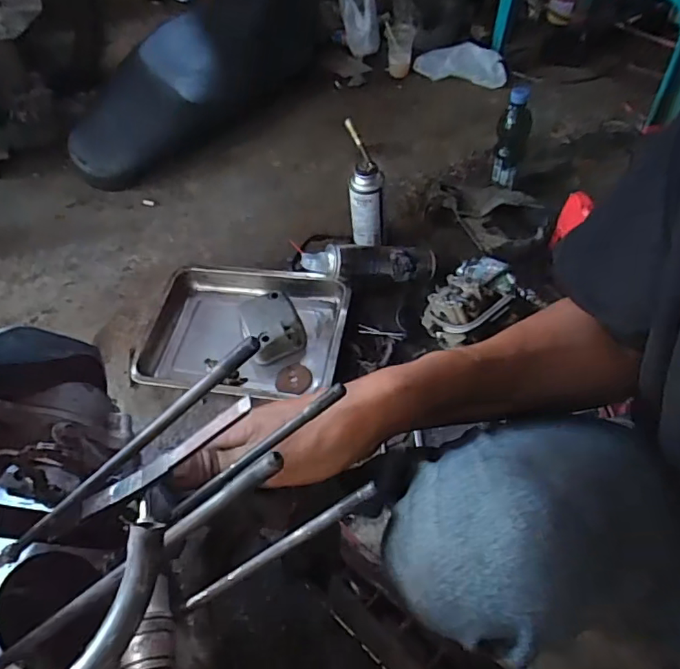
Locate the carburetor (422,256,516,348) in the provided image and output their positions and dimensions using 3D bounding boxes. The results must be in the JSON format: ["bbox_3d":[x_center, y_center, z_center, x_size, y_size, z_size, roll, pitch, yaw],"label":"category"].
[{"bbox_3d":[0.227,-0.063,0.890,0.123,0.082,0.189,30,55,21],"label":"carburetor"}]

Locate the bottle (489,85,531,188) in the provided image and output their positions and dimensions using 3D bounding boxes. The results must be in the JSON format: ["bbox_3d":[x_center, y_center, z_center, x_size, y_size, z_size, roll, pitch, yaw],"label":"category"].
[{"bbox_3d":[0.341,-0.390,1.039,0.063,0.188,0.063,14,51,10],"label":"bottle"}]

